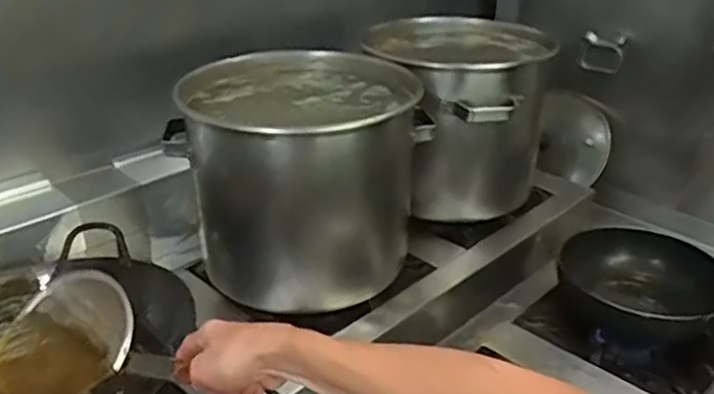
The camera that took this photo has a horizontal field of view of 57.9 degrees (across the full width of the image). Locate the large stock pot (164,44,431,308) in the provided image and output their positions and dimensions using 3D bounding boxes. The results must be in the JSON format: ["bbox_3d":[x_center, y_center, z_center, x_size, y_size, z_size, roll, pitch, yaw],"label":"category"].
[{"bbox_3d":[-0.081,-0.027,1.032,0.357,0.335,0.302,-3,26,-4],"label":"large stock pot"}]

